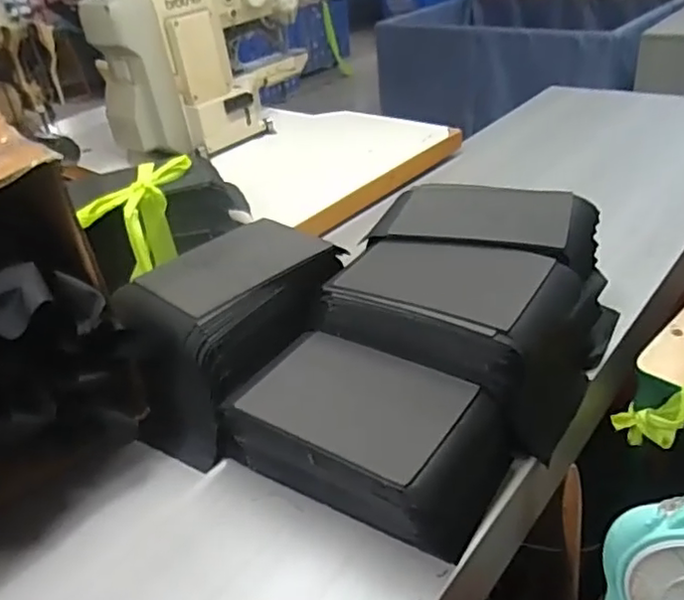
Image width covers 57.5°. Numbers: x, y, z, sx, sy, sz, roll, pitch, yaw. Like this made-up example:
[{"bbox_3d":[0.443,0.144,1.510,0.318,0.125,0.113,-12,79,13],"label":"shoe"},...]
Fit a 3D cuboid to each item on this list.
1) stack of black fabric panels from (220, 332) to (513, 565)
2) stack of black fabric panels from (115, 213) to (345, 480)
[{"bbox_3d":[0.030,0.144,0.685,0.276,0.106,0.177,17,40,33],"label":"stack of black fabric panels"},{"bbox_3d":[-0.142,0.041,0.821,0.190,0.174,0.287,15,39,31],"label":"stack of black fabric panels"}]

